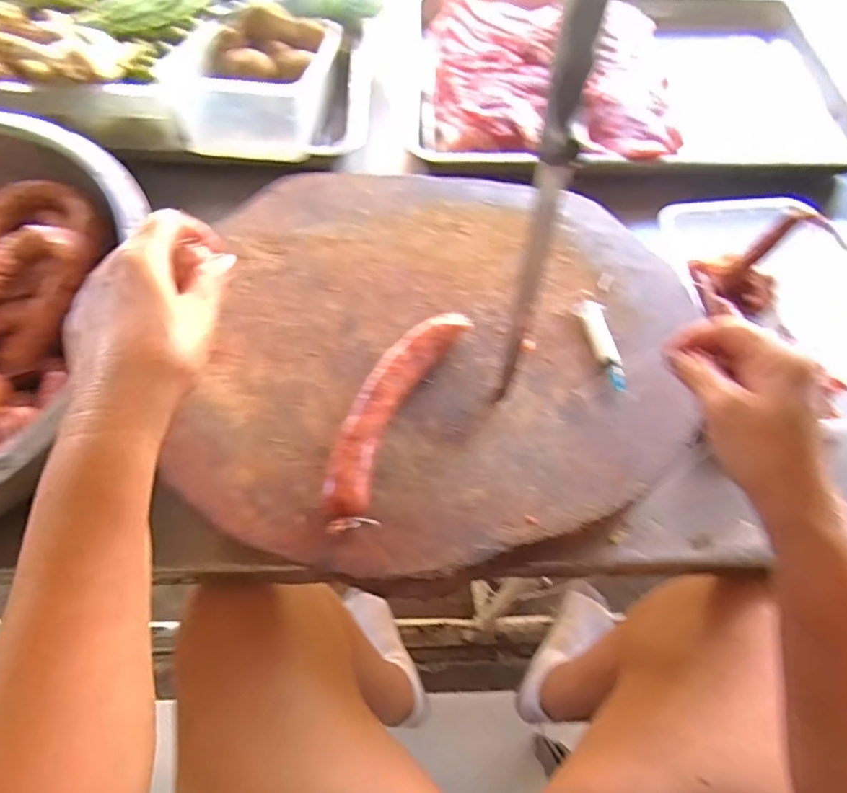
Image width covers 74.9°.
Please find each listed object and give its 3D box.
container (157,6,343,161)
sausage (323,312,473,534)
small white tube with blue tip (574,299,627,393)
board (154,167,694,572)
[{"bbox_3d":[-0.195,-0.387,0.651,0.176,0.066,0.234,3,59,-1],"label":"container"},{"bbox_3d":[-0.024,0.009,0.408,0.047,0.026,0.193,20,60,9],"label":"sausage"},{"bbox_3d":[0.149,-0.044,0.453,0.020,0.008,0.088,-10,60,-9],"label":"small white tube with blue tip"},{"bbox_3d":[0.026,-0.059,0.463,0.393,0.030,0.390,1,59,-2],"label":"board"}]

